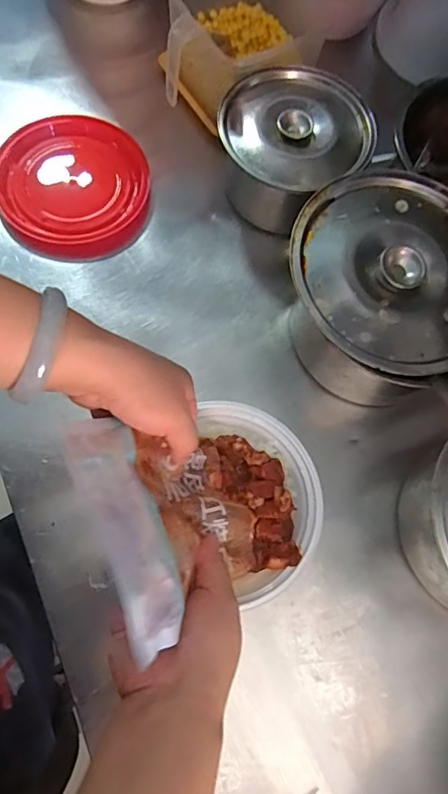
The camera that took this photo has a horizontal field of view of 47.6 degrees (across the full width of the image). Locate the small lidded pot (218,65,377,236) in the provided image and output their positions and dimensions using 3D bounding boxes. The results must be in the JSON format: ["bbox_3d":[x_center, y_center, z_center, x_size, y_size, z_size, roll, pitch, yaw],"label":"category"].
[{"bbox_3d":[0.070,-0.259,0.539,0.152,0.086,0.143,-14,74,-12],"label":"small lidded pot"}]

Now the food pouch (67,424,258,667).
[{"bbox_3d":[-0.037,0.070,0.324,0.023,0.146,0.130,-34,78,19],"label":"food pouch"}]

